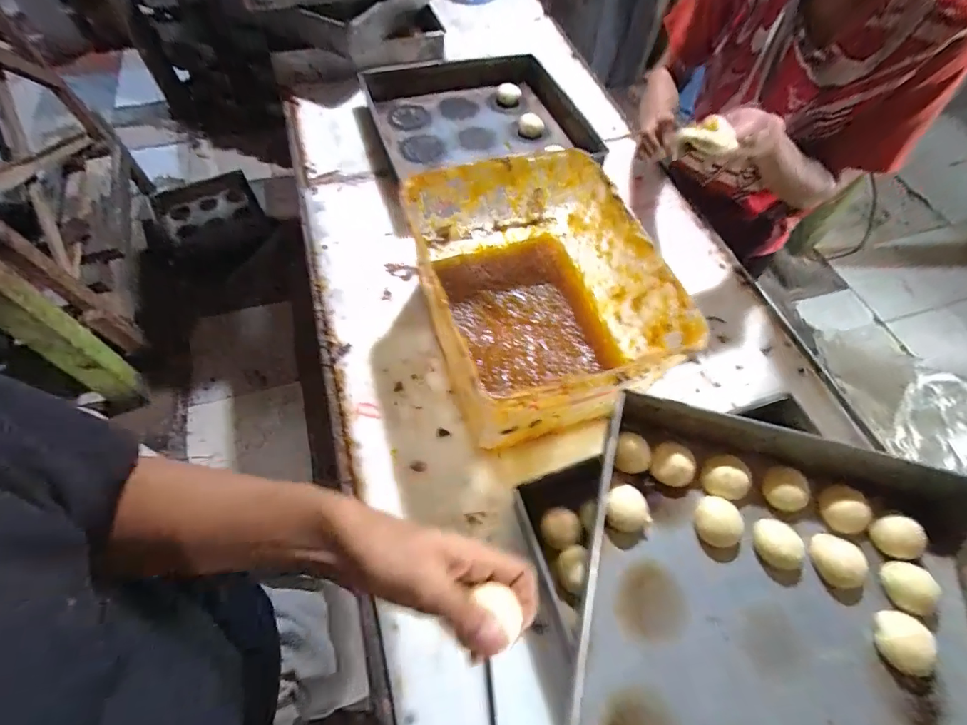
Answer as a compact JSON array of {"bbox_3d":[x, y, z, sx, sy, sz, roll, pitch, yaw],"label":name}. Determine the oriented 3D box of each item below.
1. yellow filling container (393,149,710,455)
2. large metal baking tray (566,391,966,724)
[{"bbox_3d":[0.073,-0.086,0.627,0.289,0.190,0.366,-15,62,-10],"label":"yellow filling container"},{"bbox_3d":[0.310,0.277,0.427,0.451,0.087,0.406,15,61,7],"label":"large metal baking tray"}]

